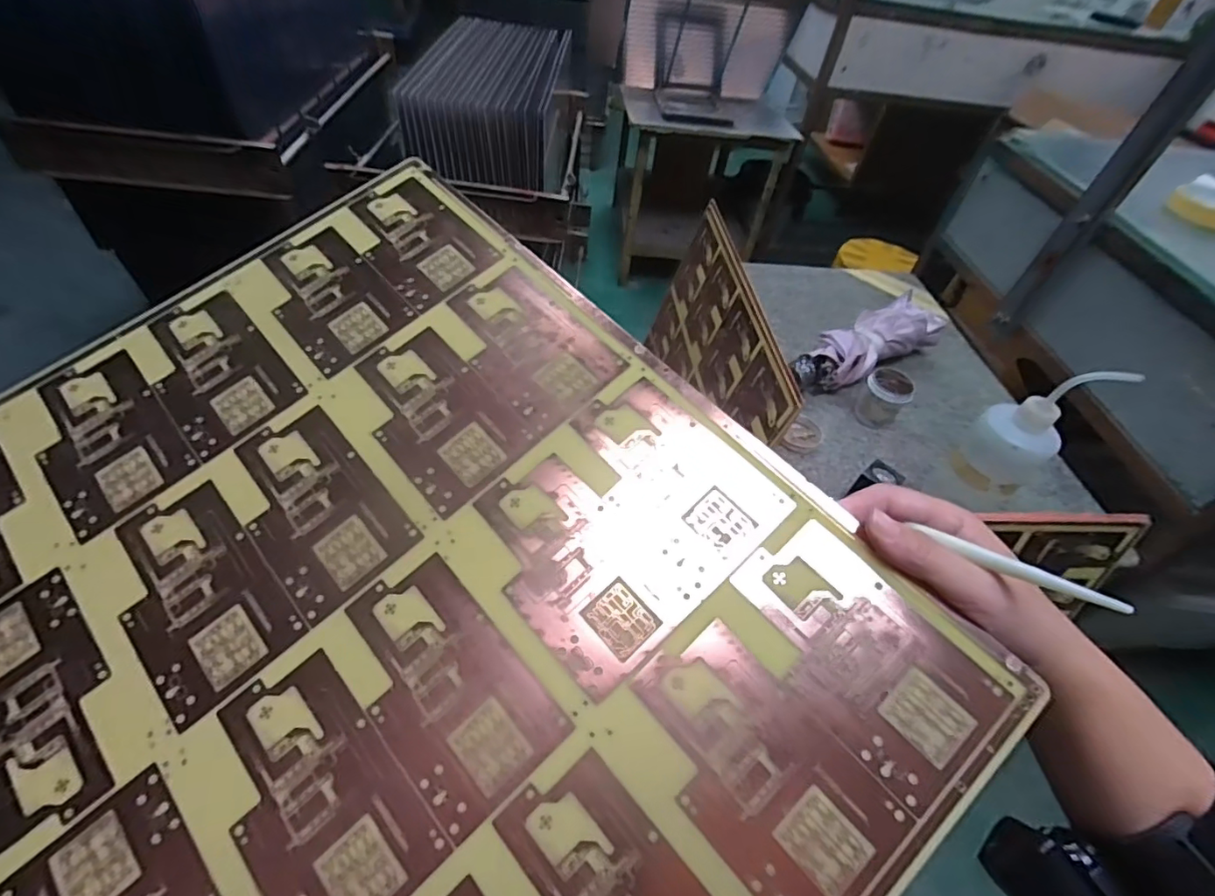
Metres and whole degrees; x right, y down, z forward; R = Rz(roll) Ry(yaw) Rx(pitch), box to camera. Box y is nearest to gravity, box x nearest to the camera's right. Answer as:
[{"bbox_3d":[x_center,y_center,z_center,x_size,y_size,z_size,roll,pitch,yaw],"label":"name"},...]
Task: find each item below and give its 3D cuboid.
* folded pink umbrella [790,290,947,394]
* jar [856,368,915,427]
[{"bbox_3d":[0.373,-0.154,0.802,0.286,0.058,0.085,-27,59,-18],"label":"folded pink umbrella"},{"bbox_3d":[0.365,-0.070,0.737,0.058,0.056,0.066,13,56,10],"label":"jar"}]

